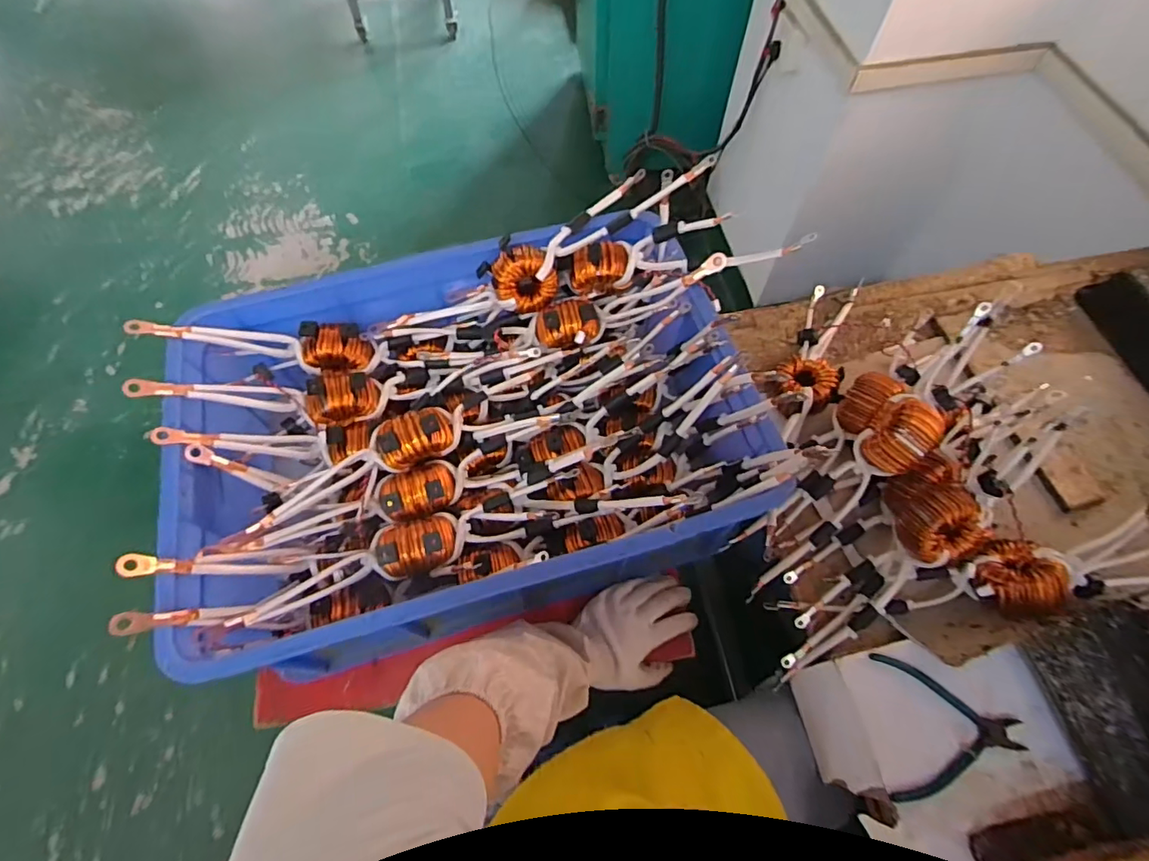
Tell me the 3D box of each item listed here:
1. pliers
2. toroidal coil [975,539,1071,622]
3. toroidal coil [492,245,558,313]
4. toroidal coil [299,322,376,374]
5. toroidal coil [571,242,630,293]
[{"bbox_3d":[0.361,0.289,0.512,0.121,0.015,0.124,6,63,4],"label":"pliers"},{"bbox_3d":[0.451,0.154,0.548,0.072,0.055,0.078,-16,64,-7],"label":"toroidal coil"},{"bbox_3d":[-0.062,-0.189,0.670,0.070,0.080,0.029,-38,33,17],"label":"toroidal coil"},{"bbox_3d":[-0.297,-0.102,0.661,0.080,0.052,0.049,-8,63,-3],"label":"toroidal coil"},{"bbox_3d":[0.034,-0.211,0.685,0.075,0.062,0.042,-7,63,-3],"label":"toroidal coil"}]

